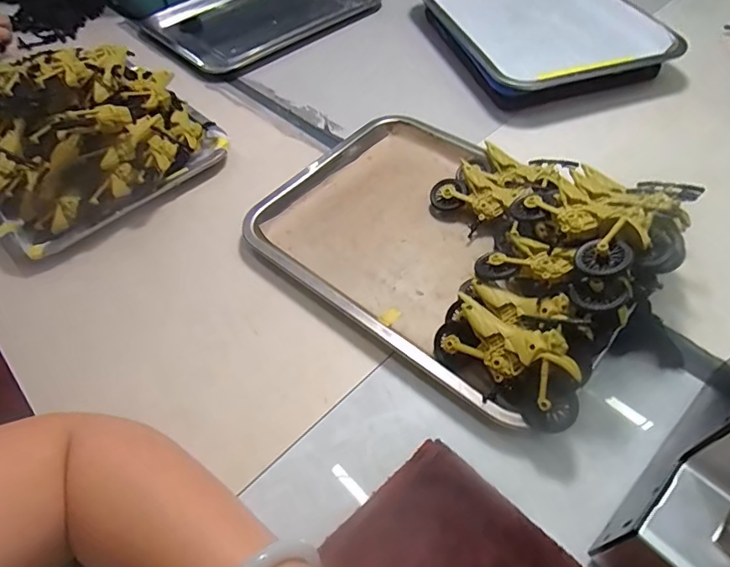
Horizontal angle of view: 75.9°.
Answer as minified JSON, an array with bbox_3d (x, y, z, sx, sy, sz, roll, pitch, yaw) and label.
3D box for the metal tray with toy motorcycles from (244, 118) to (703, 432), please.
[{"bbox_3d":[0.076,-0.066,0.439,0.352,0.088,0.263,33,61,25],"label":"metal tray with toy motorcycles"}]

